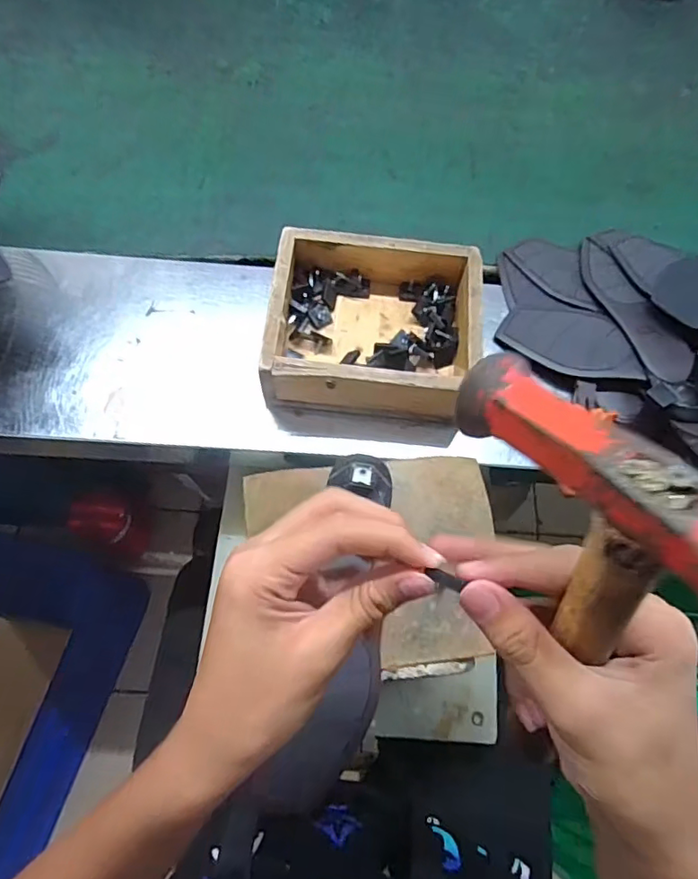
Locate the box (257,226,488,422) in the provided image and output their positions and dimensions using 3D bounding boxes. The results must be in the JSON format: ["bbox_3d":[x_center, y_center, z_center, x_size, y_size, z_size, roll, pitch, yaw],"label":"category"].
[{"bbox_3d":[0.021,-0.099,0.476,0.178,0.061,0.153,5,67,-1],"label":"box"}]

